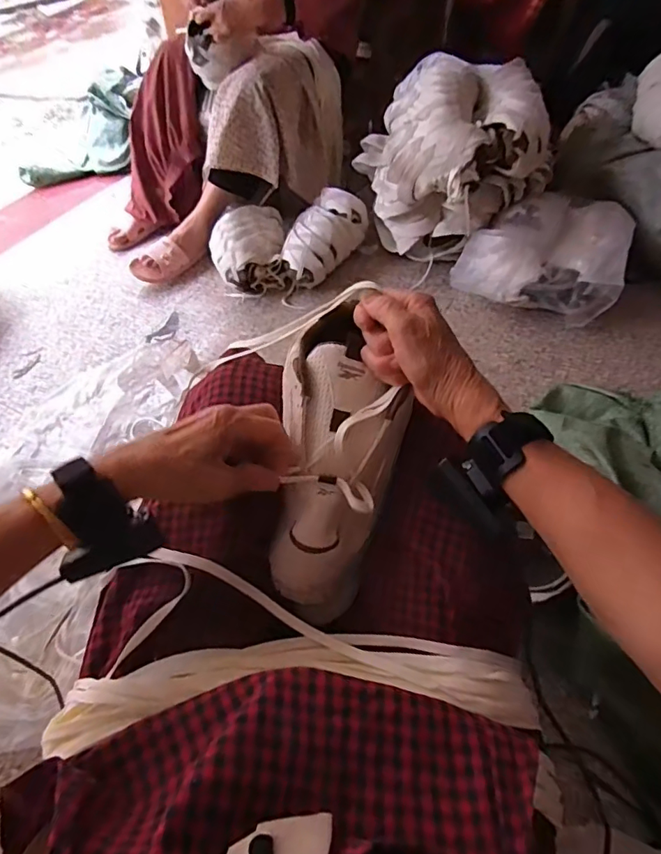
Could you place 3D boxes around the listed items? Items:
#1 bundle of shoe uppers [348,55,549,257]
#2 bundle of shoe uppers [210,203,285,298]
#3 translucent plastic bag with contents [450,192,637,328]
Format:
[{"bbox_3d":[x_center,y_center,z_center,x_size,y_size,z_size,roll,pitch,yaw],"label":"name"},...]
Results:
[{"bbox_3d":[0.298,-0.651,1.212,0.356,0.347,0.377,-1,53,1],"label":"bundle of shoe uppers"},{"bbox_3d":[-0.209,-0.459,1.267,0.191,0.137,0.247,-9,53,-6],"label":"bundle of shoe uppers"},{"bbox_3d":[0.511,-0.417,1.202,0.355,0.174,0.312,18,55,15],"label":"translucent plastic bag with contents"}]

